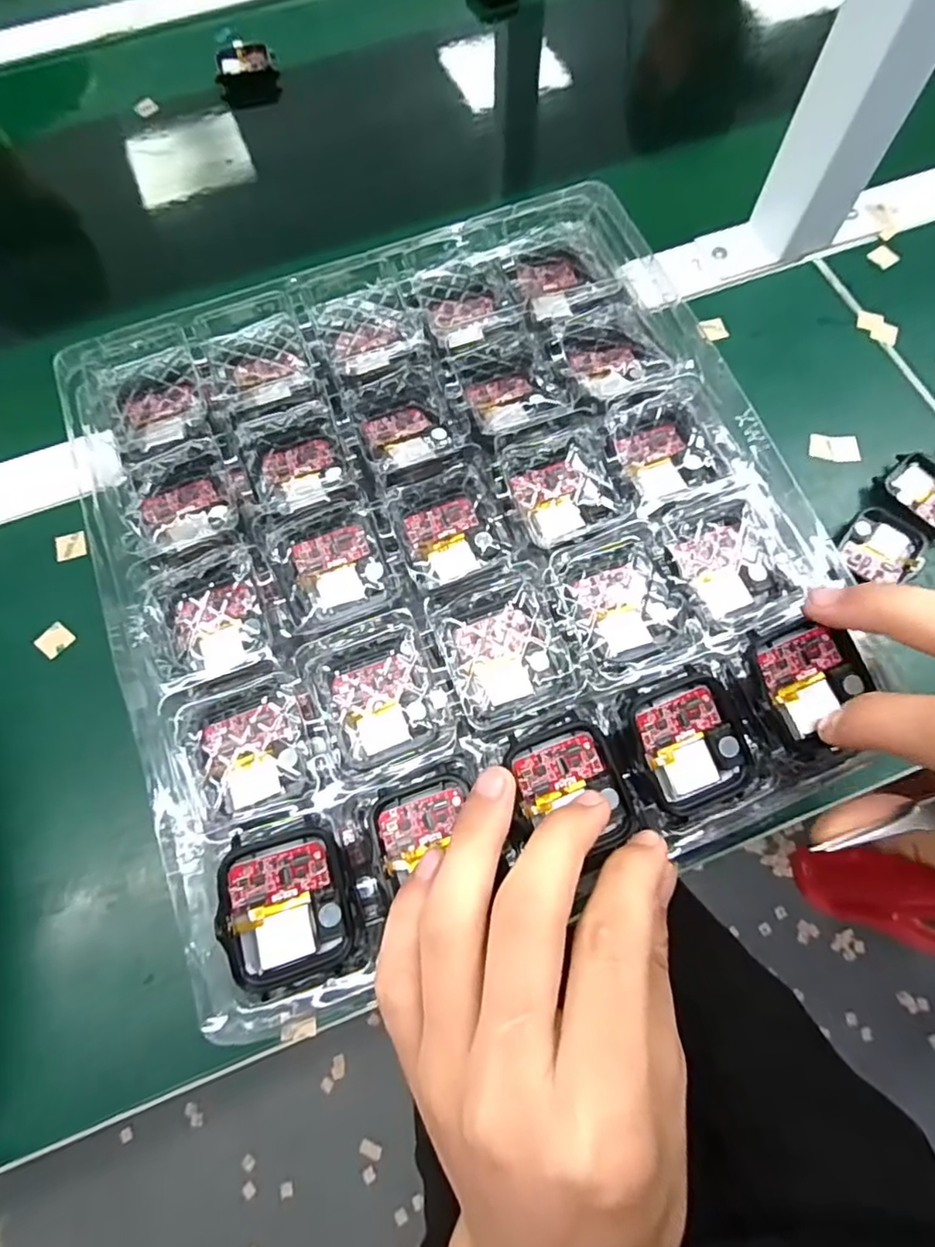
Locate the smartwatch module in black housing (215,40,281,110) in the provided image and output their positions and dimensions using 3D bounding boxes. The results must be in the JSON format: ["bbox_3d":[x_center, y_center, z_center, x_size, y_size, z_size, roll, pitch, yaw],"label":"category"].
[{"bbox_3d":[-0.180,-0.448,0.475,0.050,0.025,0.041,-21,71,-6],"label":"smartwatch module in black housing"}]

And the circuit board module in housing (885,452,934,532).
[{"bbox_3d":[0.251,-0.069,0.317,0.045,0.011,0.038,43,77,15],"label":"circuit board module in housing"}]

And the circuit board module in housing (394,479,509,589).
[{"bbox_3d":[-0.007,-0.036,0.238,0.039,0.015,0.043,-14,70,-3],"label":"circuit board module in housing"}]

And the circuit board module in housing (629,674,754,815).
[{"bbox_3d":[0.078,0.041,0.203,0.036,0.009,0.041,-20,71,-6],"label":"circuit board module in housing"}]

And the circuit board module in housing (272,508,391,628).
[{"bbox_3d":[-0.054,-0.023,0.234,0.039,0.018,0.036,-20,71,-5],"label":"circuit board module in housing"}]

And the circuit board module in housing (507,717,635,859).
[{"bbox_3d":[0.035,0.057,0.199,0.035,0.006,0.041,-18,72,-7],"label":"circuit board module in housing"}]

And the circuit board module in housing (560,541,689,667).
[{"bbox_3d":[0.059,-0.008,0.227,0.039,0.007,0.045,-25,71,-7],"label":"circuit board module in housing"}]

